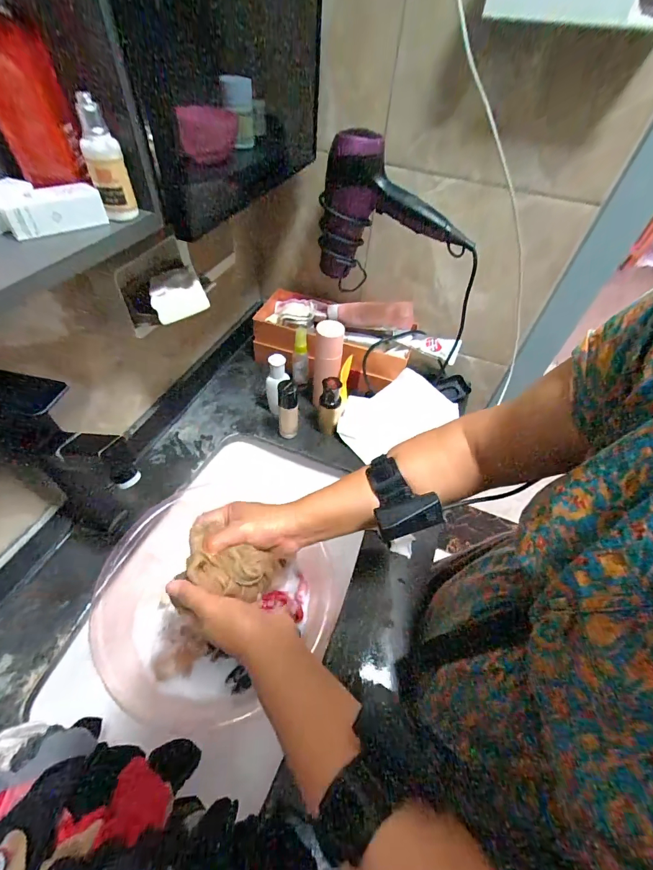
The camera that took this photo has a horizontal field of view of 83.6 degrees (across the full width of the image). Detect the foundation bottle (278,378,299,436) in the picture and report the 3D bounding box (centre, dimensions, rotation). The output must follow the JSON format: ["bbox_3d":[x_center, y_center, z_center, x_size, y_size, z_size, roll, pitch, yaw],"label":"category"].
[{"bbox_3d":[-0.066,-0.040,0.636,0.034,0.125,0.026,0,50,-6],"label":"foundation bottle"}]

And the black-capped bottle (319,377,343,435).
[{"bbox_3d":[0.006,-0.048,0.649,0.038,0.112,0.034,8,50,1],"label":"black-capped bottle"}]

